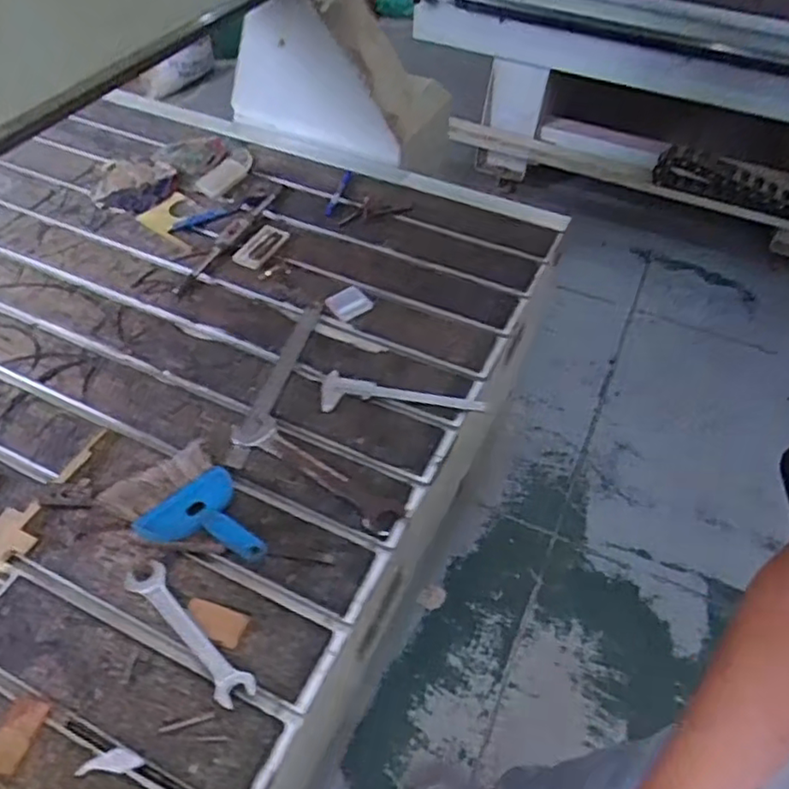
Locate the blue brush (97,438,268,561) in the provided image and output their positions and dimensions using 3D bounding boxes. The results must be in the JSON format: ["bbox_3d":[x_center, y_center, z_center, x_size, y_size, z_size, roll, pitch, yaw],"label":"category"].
[{"bbox_3d":[-0.231,0.140,0.744,0.180,0.036,0.128,37,58,25],"label":"blue brush"}]

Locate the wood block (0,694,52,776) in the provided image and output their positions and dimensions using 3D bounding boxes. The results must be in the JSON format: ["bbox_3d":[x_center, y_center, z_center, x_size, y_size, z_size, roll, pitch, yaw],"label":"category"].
[{"bbox_3d":[-0.359,0.323,0.607,0.038,0.006,0.067,11,51,7],"label":"wood block"}]

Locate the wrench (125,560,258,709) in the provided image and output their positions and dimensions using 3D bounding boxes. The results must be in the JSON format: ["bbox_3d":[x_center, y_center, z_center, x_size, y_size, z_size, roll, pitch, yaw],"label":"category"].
[{"bbox_3d":[-0.218,0.245,0.675,0.191,0.007,0.037,38,59,26],"label":"wrench"}]

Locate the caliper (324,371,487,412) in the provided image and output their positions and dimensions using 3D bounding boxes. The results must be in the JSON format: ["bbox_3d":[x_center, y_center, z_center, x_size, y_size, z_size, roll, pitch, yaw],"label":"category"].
[{"bbox_3d":[0.013,0.001,0.891,0.226,0.009,0.065,5,50,2],"label":"caliper"}]

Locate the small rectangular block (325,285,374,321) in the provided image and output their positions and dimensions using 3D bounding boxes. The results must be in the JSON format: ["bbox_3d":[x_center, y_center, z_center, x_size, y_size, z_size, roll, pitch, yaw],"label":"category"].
[{"bbox_3d":[-0.072,-0.144,1.010,0.061,0.004,0.057,-33,65,-19],"label":"small rectangular block"}]

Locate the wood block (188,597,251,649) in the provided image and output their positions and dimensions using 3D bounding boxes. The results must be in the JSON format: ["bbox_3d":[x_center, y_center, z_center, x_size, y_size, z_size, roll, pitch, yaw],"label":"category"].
[{"bbox_3d":[-0.191,0.241,0.681,0.070,0.007,0.037,16,51,11],"label":"wood block"}]

